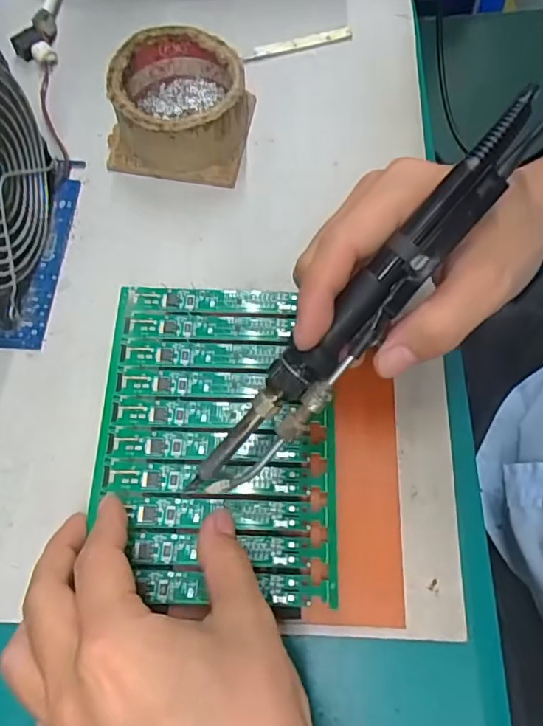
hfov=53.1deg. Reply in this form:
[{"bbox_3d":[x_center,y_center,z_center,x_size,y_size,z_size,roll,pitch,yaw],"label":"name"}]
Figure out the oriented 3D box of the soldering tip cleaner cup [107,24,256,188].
[{"bbox_3d":[-0.059,-0.166,0.351,0.086,0.046,0.084,0,68,0],"label":"soldering tip cleaner cup"}]

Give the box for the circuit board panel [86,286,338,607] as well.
[{"bbox_3d":[-0.029,0.035,0.282,0.119,0.008,0.163,0,67,1],"label":"circuit board panel"}]

